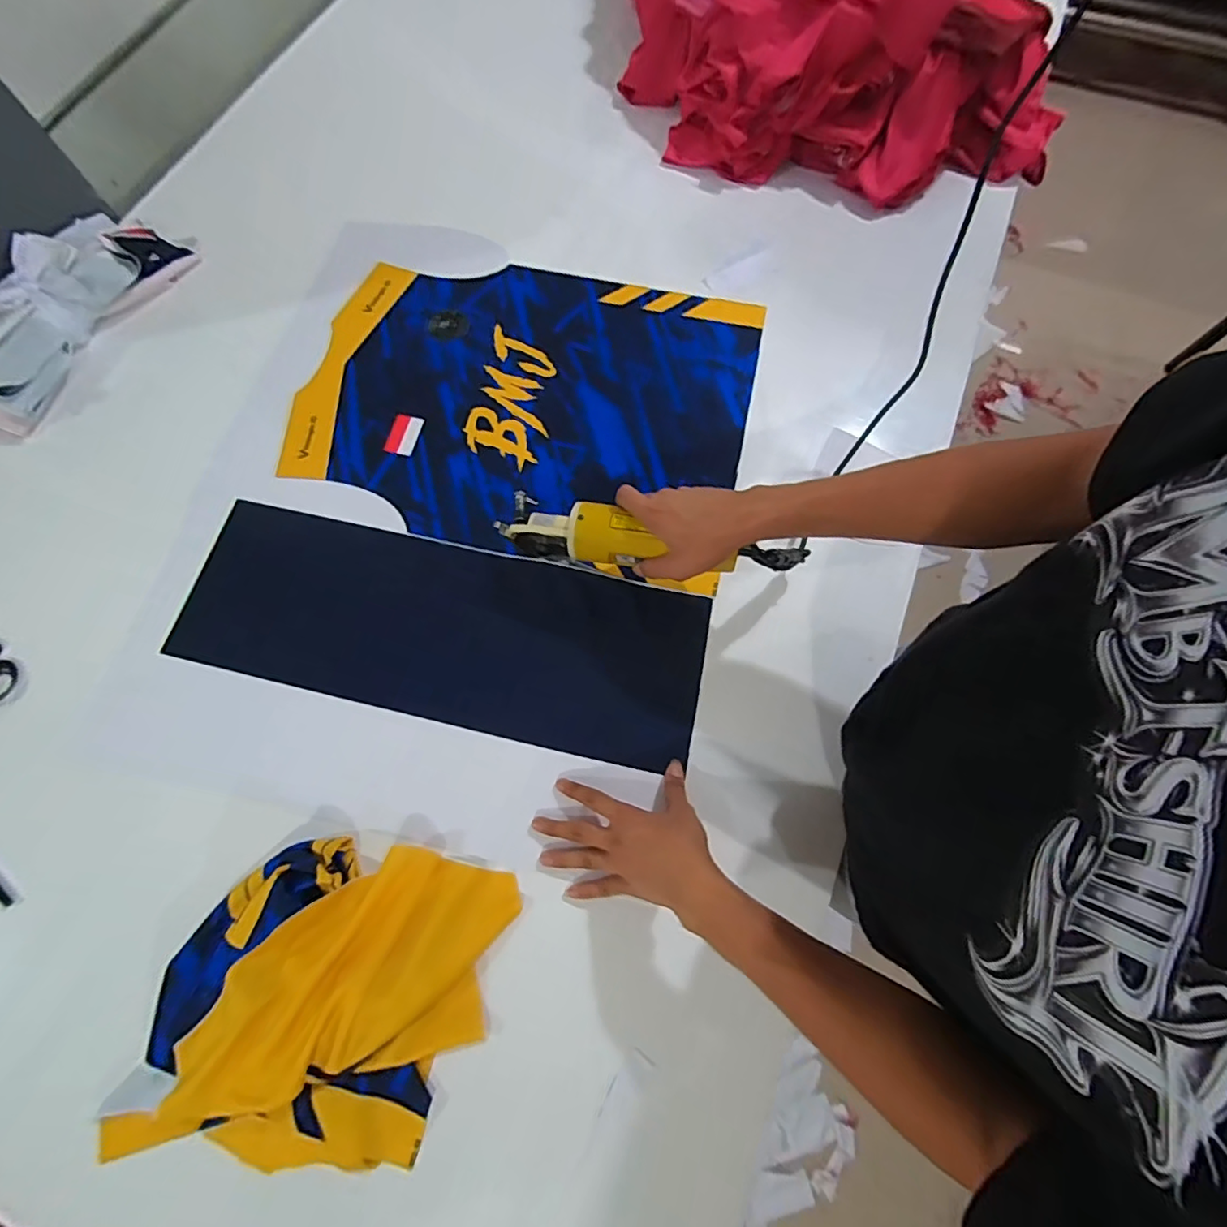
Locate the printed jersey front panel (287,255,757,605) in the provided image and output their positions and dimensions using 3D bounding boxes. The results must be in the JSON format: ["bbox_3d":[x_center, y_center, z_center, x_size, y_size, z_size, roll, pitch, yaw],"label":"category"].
[{"bbox_3d":[-0.110,-0.281,0.712,0.552,0.011,0.425,12,72,4],"label":"printed jersey front panel"}]

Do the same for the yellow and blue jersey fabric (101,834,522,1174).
[{"bbox_3d":[-0.260,0.339,0.482,0.287,0.042,0.254,10,72,3],"label":"yellow and blue jersey fabric"}]

